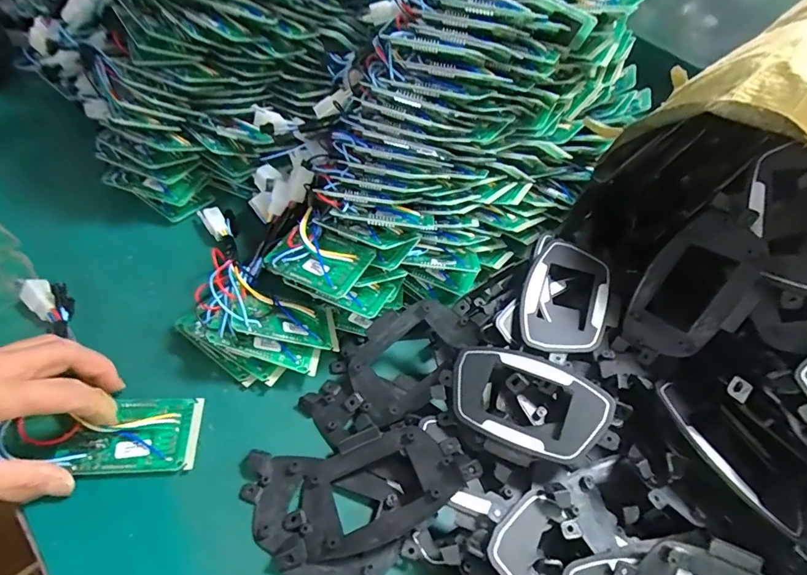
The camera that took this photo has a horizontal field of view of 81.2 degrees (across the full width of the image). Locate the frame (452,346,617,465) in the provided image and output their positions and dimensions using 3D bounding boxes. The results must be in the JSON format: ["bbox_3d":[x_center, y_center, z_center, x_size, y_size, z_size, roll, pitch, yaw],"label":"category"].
[{"bbox_3d":[0.082,0.075,0.313,0.102,0.008,0.068,20,66,23],"label":"frame"}]

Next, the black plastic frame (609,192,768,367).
[{"bbox_3d":[0.191,0.001,0.309,0.008,0.116,0.066,19,19,-35],"label":"black plastic frame"}]

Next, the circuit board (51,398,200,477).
[{"bbox_3d":[-0.176,0.096,0.309,0.075,0.013,0.048,-2,54,-7],"label":"circuit board"}]

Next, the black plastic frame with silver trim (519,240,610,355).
[{"bbox_3d":[0.121,0.007,0.353,0.058,0.013,0.100,21,49,6],"label":"black plastic frame with silver trim"}]

